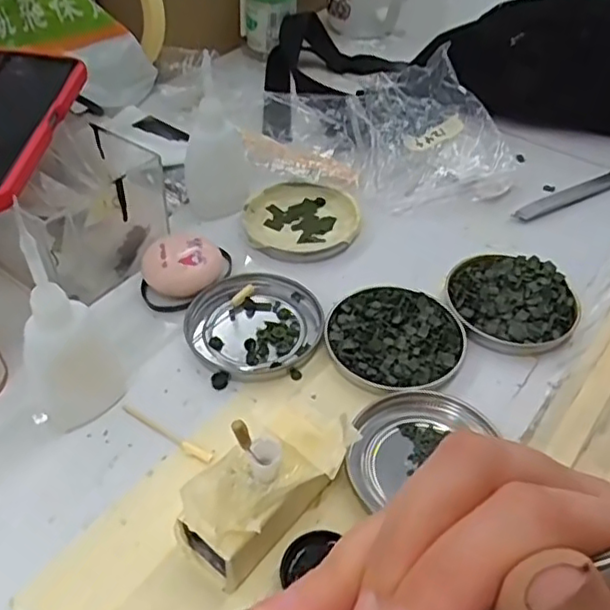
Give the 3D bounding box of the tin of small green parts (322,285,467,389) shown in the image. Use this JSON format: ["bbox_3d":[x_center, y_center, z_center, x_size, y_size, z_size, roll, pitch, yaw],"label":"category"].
[{"bbox_3d":[0.052,0.018,0.366,0.075,0.009,0.075,1,46,-1],"label":"tin of small green parts"}]

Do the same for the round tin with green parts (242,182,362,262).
[{"bbox_3d":[-0.002,-0.058,0.445,0.079,0.014,0.069,-2,46,-3],"label":"round tin with green parts"}]

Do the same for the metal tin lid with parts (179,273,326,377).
[{"bbox_3d":[-0.030,0.010,0.375,0.075,0.008,0.078,1,46,-1],"label":"metal tin lid with parts"}]

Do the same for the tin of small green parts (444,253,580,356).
[{"bbox_3d":[0.126,-0.003,0.389,0.077,0.012,0.075,1,46,-1],"label":"tin of small green parts"}]

